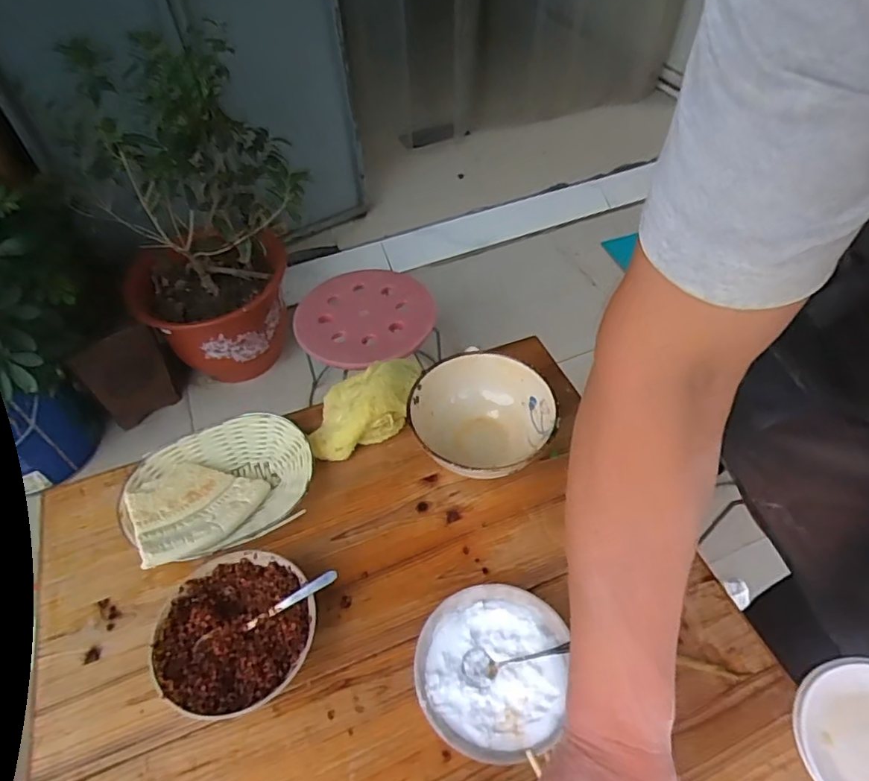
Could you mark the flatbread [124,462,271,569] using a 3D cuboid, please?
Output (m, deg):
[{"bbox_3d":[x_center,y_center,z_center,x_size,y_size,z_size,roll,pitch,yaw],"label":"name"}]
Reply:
[{"bbox_3d":[-0.263,0.126,0.632,0.139,0.054,0.125,-25,53,-18],"label":"flatbread"}]

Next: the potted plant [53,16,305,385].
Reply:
[{"bbox_3d":[-0.527,-0.373,1.309,0.421,0.713,0.375,-32,55,-22],"label":"potted plant"}]

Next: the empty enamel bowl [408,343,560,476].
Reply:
[{"bbox_3d":[0.059,0.039,0.670,0.148,0.086,0.160,-2,49,2],"label":"empty enamel bowl"}]

